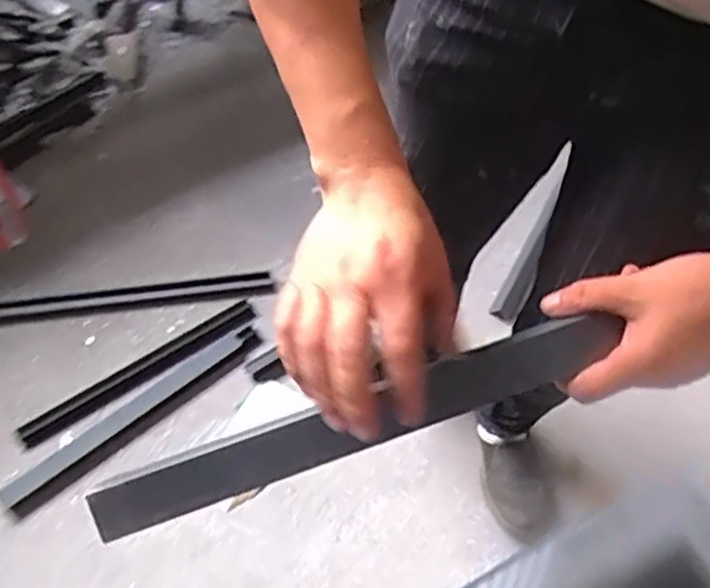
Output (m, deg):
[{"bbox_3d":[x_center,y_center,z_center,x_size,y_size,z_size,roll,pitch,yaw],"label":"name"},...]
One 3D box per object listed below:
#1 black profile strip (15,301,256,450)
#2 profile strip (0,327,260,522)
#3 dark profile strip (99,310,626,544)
[{"bbox_3d":[-0.366,0.132,1.237,0.428,0.012,0.048,-29,66,-17],"label":"black profile strip"},{"bbox_3d":[-0.363,0.200,1.200,0.465,0.015,0.065,-36,68,-20],"label":"profile strip"},{"bbox_3d":[0.001,0.077,0.438,0.325,0.009,0.034,-19,80,-1],"label":"dark profile strip"}]

